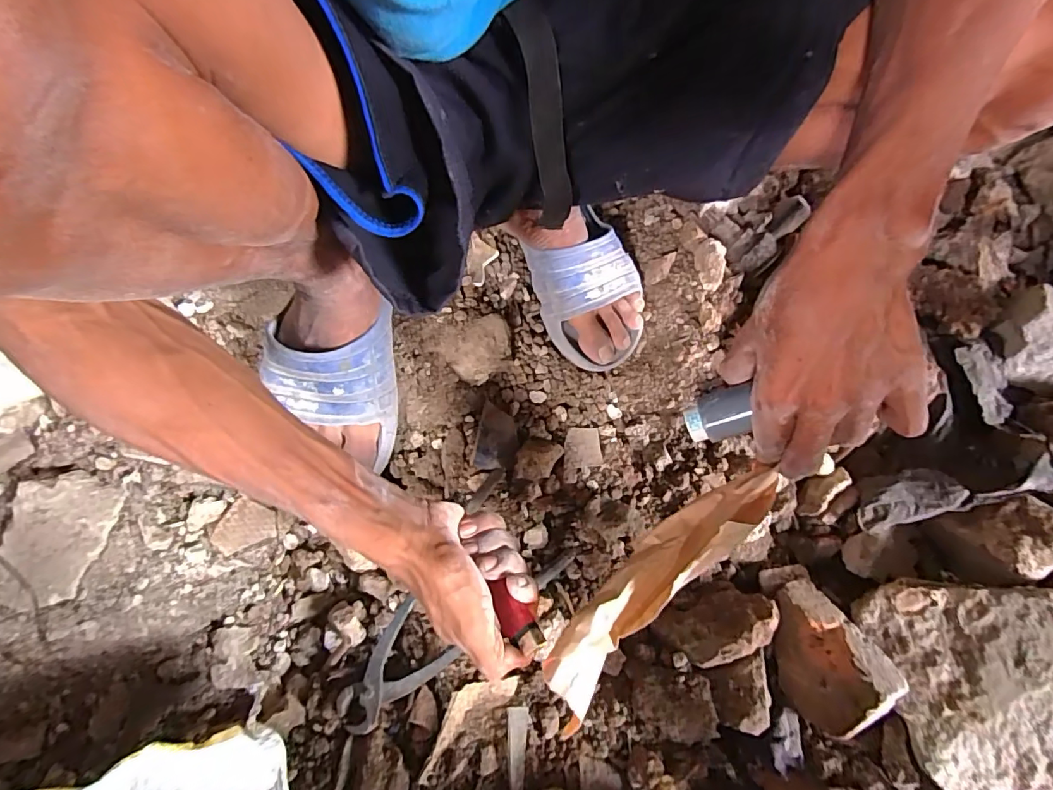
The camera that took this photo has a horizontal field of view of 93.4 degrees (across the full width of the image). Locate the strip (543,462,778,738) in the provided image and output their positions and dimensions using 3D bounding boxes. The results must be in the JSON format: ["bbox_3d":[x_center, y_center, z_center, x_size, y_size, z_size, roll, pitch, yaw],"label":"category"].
[{"bbox_3d":[0.090,0.126,0.335,0.204,0.036,0.044,-42,72,-8],"label":"strip"}]

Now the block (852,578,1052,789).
[{"bbox_3d":[0.378,0.229,0.396,0.161,0.049,0.159,-14,74,15],"label":"block"}]

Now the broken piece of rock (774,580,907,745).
[{"bbox_3d":[0.258,0.218,0.419,0.060,0.071,0.117,-9,65,-5],"label":"broken piece of rock"}]

